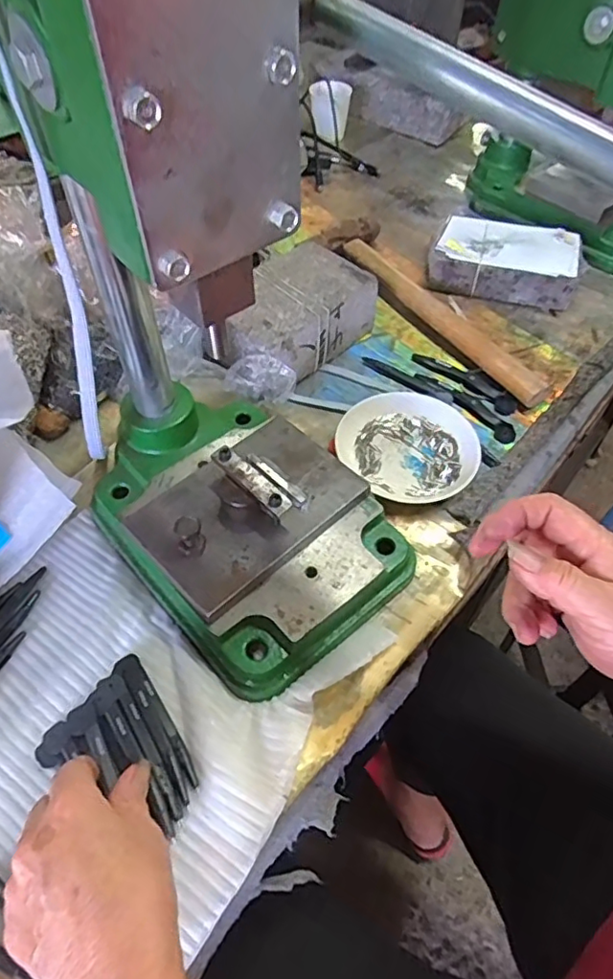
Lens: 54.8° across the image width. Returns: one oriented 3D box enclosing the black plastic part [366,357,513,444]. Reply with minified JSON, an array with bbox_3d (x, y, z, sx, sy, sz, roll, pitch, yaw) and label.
[{"bbox_3d":[0.125,-0.092,0.559,0.163,0.008,0.031,33,61,22],"label":"black plastic part"}]

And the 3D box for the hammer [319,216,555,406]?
[{"bbox_3d":[0.133,-0.196,0.620,0.073,0.033,0.318,-30,58,-21],"label":"hammer"}]

